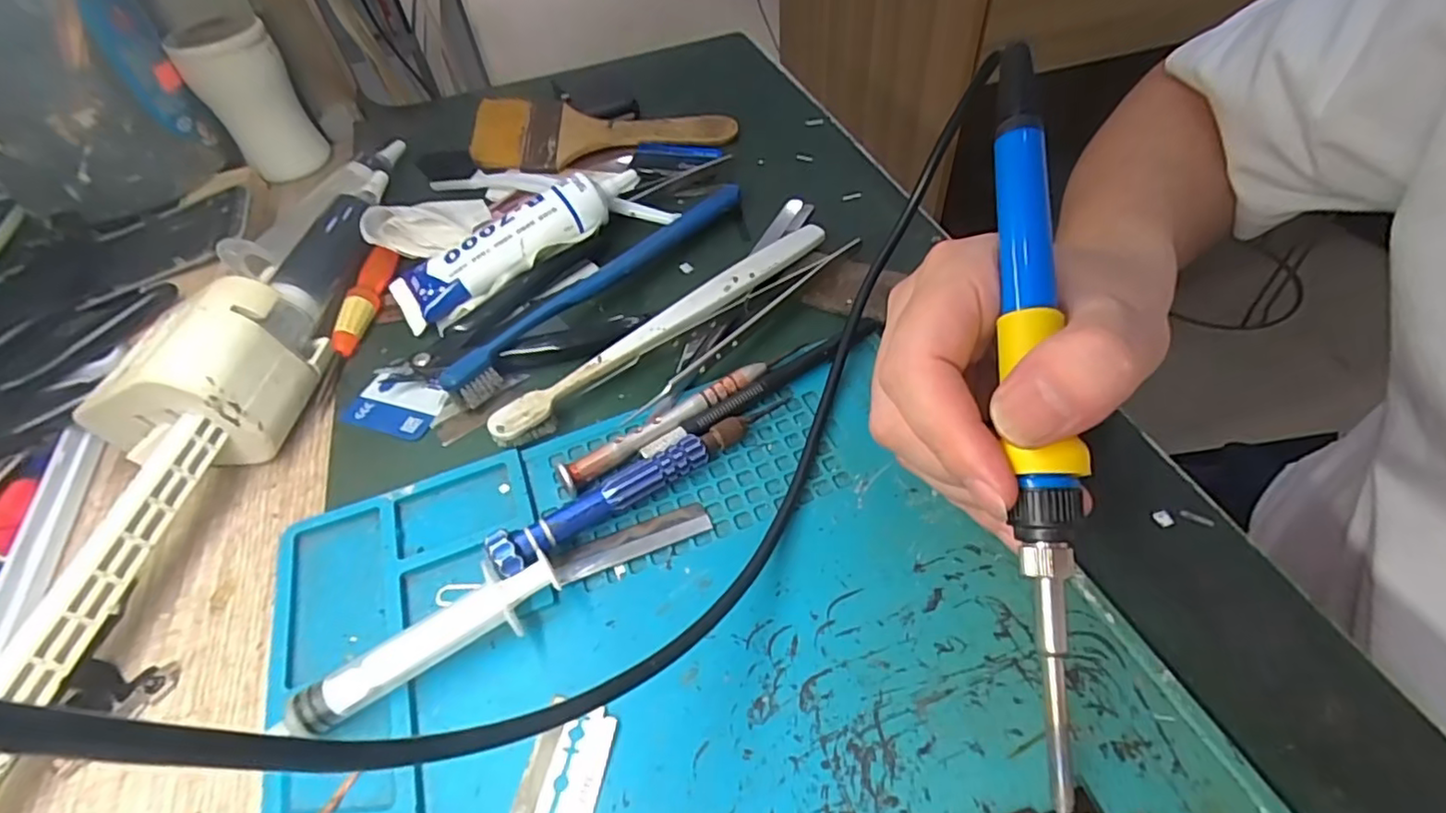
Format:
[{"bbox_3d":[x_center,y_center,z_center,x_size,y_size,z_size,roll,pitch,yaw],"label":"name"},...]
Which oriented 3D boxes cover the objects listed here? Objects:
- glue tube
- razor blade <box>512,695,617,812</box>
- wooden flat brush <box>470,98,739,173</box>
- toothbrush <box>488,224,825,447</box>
[{"bbox_3d":[-0.105,-0.089,0.320,0.131,0.028,0.049,-31,54,-19],"label":"glue tube"},{"bbox_3d":[-0.045,0.105,0.175,0.022,0.004,0.042,6,51,10],"label":"razor blade"},{"bbox_3d":[-0.077,-0.178,0.404,0.164,0.019,0.067,-2,50,3],"label":"wooden flat brush"},{"bbox_3d":[-0.021,-0.038,0.284,0.182,0.012,0.015,-35,56,-22],"label":"toothbrush"}]

